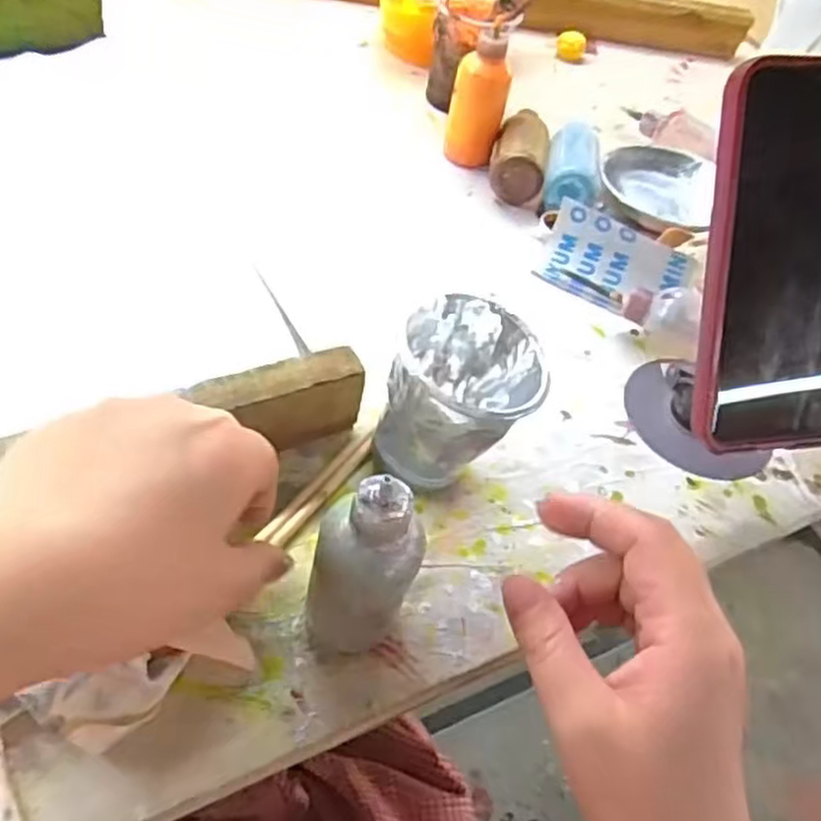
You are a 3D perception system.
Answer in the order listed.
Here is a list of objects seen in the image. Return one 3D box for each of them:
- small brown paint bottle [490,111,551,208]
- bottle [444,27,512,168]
[{"bbox_3d":[0.076,-0.176,0.525,0.037,0.035,0.073,12,53,3],"label":"small brown paint bottle"},{"bbox_3d":[0.045,-0.206,0.512,0.036,0.087,0.028,6,53,-1],"label":"bottle"}]

